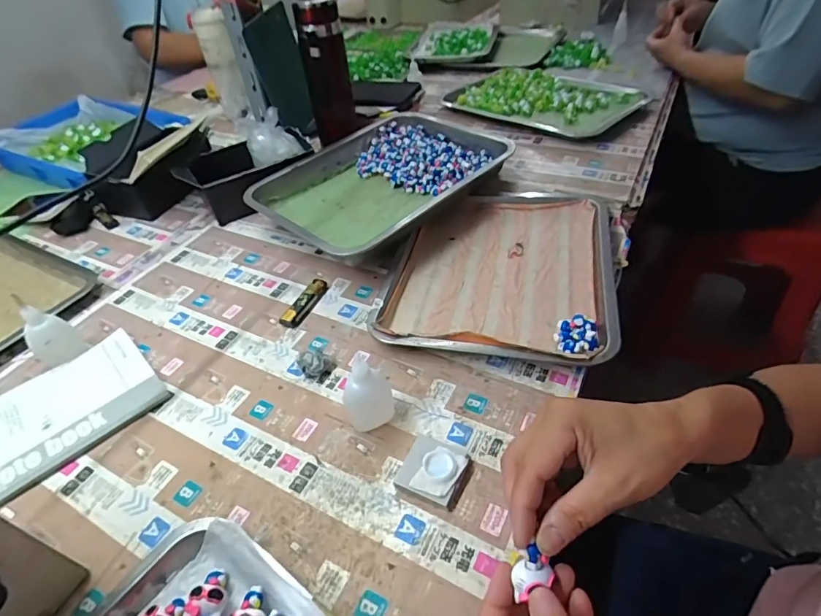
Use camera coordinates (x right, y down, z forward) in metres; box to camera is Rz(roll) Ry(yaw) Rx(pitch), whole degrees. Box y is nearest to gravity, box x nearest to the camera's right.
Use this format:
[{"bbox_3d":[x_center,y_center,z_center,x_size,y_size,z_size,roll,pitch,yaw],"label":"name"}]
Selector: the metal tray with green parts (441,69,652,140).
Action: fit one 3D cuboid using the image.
[{"bbox_3d":[0.223,-0.375,0.811,0.310,0.019,0.202,27,53,30],"label":"metal tray with green parts"}]

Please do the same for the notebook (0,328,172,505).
[{"bbox_3d":[-0.368,0.110,0.476,0.137,0.010,0.192,32,55,33],"label":"notebook"}]

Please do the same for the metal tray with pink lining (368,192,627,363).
[{"bbox_3d":[0.111,-0.054,0.578,0.258,0.034,0.300,7,45,14],"label":"metal tray with pink lining"}]

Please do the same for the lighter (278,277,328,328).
[{"bbox_3d":[-0.130,-0.007,0.573,0.023,0.014,0.080,16,48,22],"label":"lighter"}]

